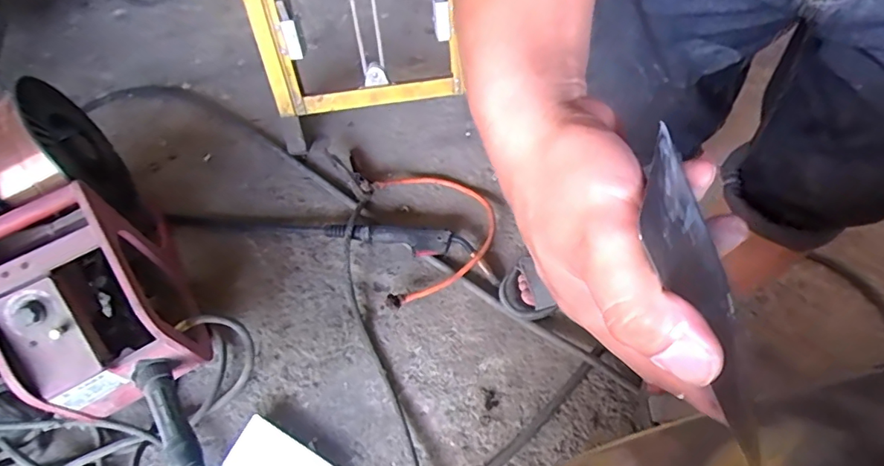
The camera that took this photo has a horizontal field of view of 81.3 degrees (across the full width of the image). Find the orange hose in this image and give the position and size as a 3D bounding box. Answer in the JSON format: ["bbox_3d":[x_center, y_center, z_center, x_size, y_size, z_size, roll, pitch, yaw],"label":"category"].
[{"bbox_3d":[-0.010,-0.009,0.994,0.221,0.042,0.292,-10,59,-3],"label":"orange hose"}]

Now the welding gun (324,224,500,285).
[{"bbox_3d":[-0.053,0.015,0.986,0.349,0.048,0.072,15,61,12],"label":"welding gun"}]

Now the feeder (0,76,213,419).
[{"bbox_3d":[-0.590,0.036,0.848,0.214,0.324,0.502,-32,62,-15],"label":"feeder"}]

